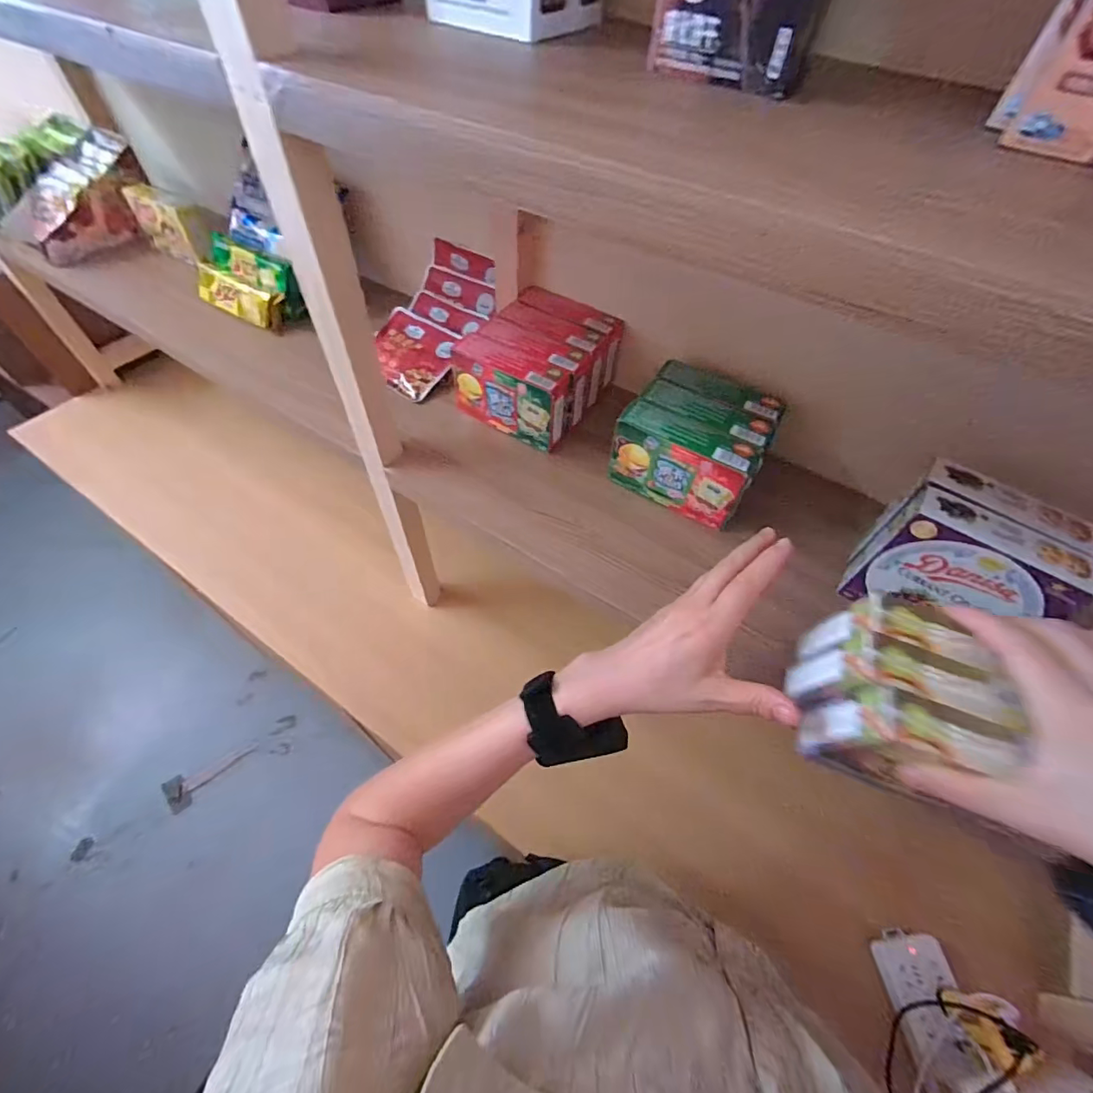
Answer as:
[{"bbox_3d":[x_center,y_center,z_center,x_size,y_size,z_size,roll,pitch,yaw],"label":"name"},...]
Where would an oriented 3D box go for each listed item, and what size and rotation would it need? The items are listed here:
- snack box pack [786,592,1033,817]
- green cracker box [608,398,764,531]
[{"bbox_3d":[0.204,0.090,0.300,0.075,0.085,0.090,10,55,3],"label":"snack box pack"},{"bbox_3d":[0.139,-0.081,0.526,0.141,0.101,0.041,30,58,16],"label":"green cracker box"}]

